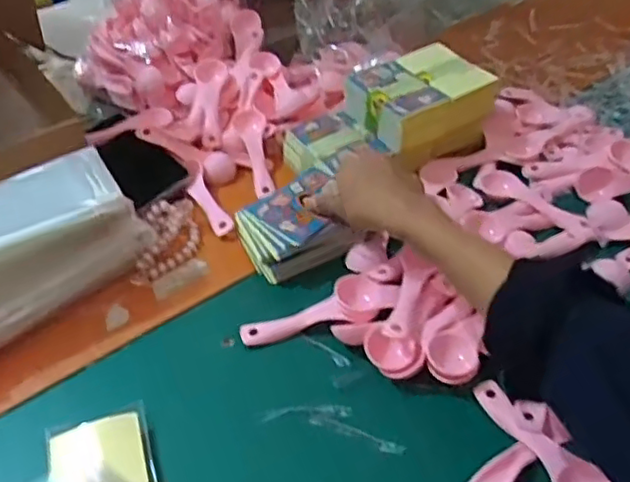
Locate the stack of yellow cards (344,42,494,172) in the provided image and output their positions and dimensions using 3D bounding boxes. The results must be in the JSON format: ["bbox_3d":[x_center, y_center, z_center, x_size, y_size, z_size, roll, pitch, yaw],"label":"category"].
[{"bbox_3d":[0.105,-0.140,0.644,0.121,0.068,0.098,-21,47,-20],"label":"stack of yellow cards"}]

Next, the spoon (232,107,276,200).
[{"bbox_3d":[-0.061,-0.095,0.648,0.030,0.017,0.119,-10,61,-10],"label":"spoon"}]

